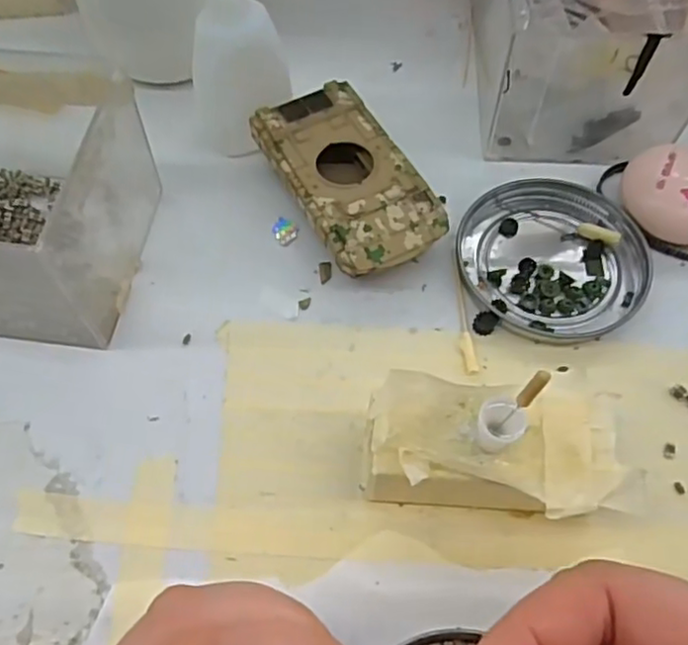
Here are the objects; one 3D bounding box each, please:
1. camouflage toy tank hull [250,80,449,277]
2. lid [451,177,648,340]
[{"bbox_3d":[0.002,-0.059,0.291,0.051,0.025,0.095,-27,64,-13],"label":"camouflage toy tank hull"},{"bbox_3d":[0.088,-0.029,0.282,0.078,0.009,0.074,0,61,1],"label":"lid"}]

